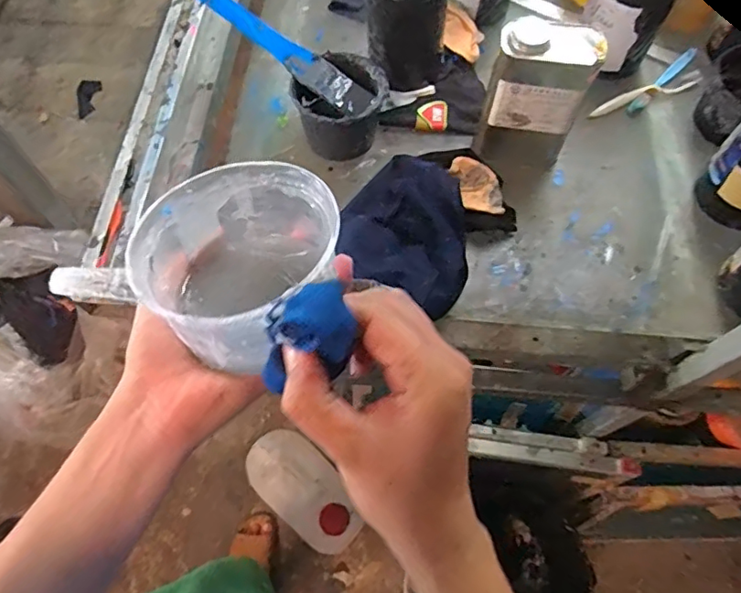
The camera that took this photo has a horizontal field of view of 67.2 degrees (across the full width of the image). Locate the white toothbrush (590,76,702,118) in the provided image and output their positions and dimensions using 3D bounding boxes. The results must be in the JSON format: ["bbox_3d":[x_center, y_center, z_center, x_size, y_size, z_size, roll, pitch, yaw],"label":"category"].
[{"bbox_3d":[0.379,-0.281,0.774,0.178,0.022,0.023,-20,70,-7],"label":"white toothbrush"}]

